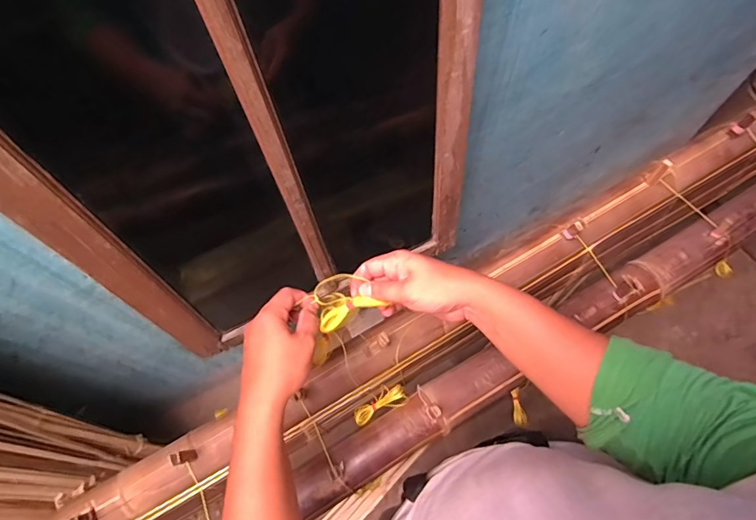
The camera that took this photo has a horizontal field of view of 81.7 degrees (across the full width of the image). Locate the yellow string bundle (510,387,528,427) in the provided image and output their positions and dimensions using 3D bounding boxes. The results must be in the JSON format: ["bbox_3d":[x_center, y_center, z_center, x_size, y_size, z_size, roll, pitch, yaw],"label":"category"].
[{"bbox_3d":[0.226,0.238,0.705,0.019,0.014,0.058,-7,65,-1],"label":"yellow string bundle"}]

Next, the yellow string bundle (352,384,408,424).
[{"bbox_3d":[0.000,0.211,0.638,0.090,0.022,0.036,-35,65,20],"label":"yellow string bundle"}]

